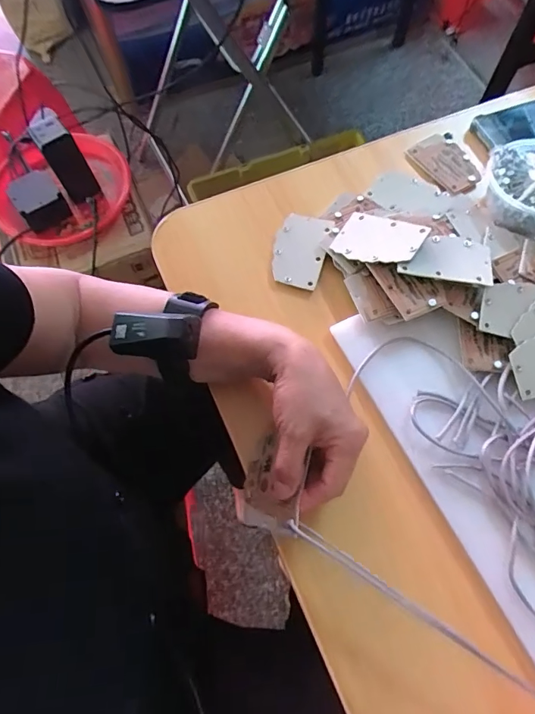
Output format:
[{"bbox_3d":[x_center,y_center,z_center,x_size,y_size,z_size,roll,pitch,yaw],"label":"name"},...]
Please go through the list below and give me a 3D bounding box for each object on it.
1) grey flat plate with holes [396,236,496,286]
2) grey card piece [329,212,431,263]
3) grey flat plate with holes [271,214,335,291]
[{"bbox_3d":[0.169,-0.096,0.427,0.083,0.007,0.054,11,59,5],"label":"grey flat plate with holes"},{"bbox_3d":[0.109,-0.117,0.446,0.084,0.006,0.053,21,71,35],"label":"grey card piece"},{"bbox_3d":[0.034,-0.112,0.474,0.055,0.008,0.084,15,69,13],"label":"grey flat plate with holes"}]

